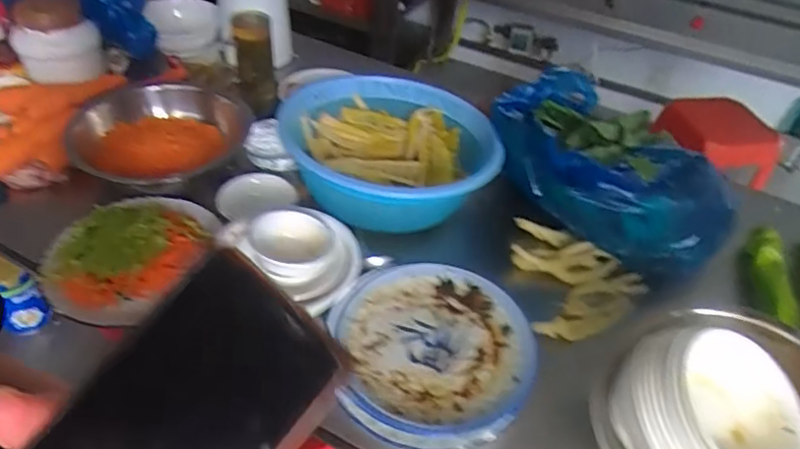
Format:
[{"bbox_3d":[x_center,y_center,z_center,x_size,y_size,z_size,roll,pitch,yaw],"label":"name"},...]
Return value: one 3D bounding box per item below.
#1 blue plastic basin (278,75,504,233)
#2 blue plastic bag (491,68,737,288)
[{"bbox_3d":[-0.005,-0.119,0.903,0.321,0.126,0.360,-5,44,-13],"label":"blue plastic basin"},{"bbox_3d":[0.302,-0.089,0.879,0.285,0.165,0.376,-8,45,-15],"label":"blue plastic bag"}]

